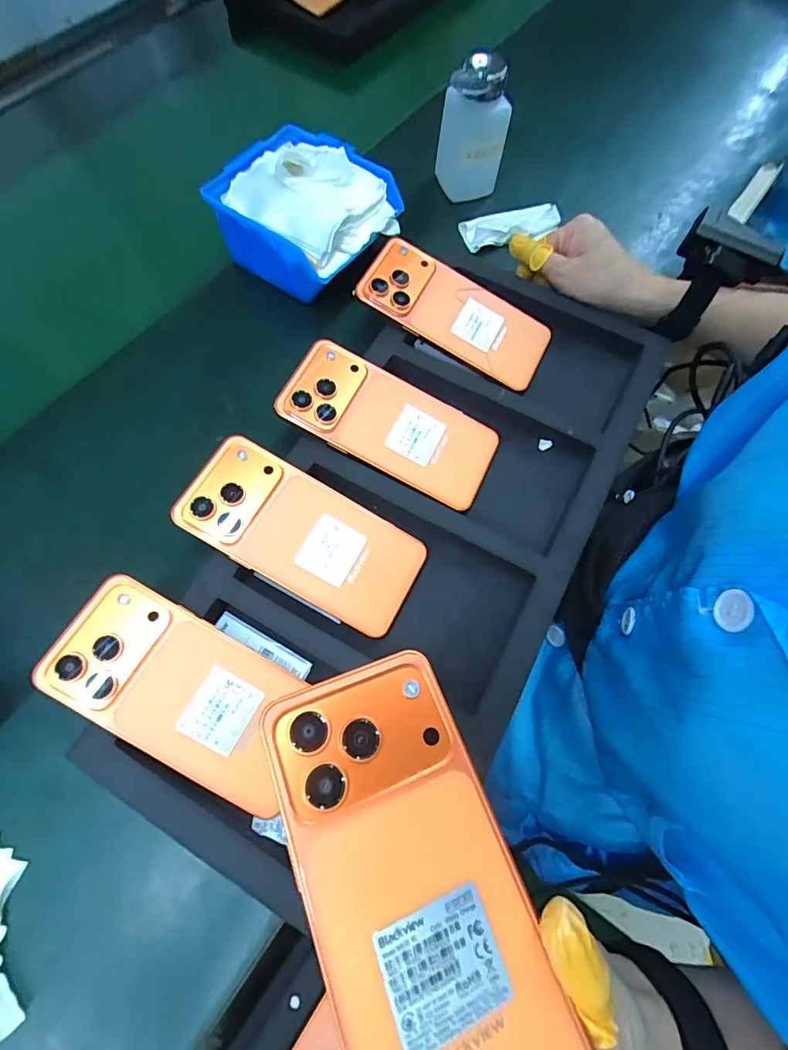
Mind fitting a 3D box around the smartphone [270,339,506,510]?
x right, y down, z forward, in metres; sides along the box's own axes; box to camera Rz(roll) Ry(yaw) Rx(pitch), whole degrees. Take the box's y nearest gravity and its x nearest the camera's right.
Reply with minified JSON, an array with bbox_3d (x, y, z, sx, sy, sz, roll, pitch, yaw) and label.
[{"bbox_3d":[-0.002,-0.078,0.354,0.162,0.009,0.078,27,69,-5],"label":"smartphone"}]

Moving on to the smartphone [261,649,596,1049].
[{"bbox_3d":[0.009,0.133,0.168,0.075,0.017,0.163,-20,67,-9],"label":"smartphone"}]

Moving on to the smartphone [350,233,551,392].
[{"bbox_3d":[0.055,-0.183,0.400,0.166,0.009,0.077,30,75,-7],"label":"smartphone"}]

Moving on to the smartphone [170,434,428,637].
[{"bbox_3d":[-0.061,0.005,0.321,0.162,0.011,0.080,30,69,-4],"label":"smartphone"}]

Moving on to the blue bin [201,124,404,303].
[{"bbox_3d":[-0.073,-0.277,0.421,0.140,0.075,0.121,33,71,12],"label":"blue bin"}]

